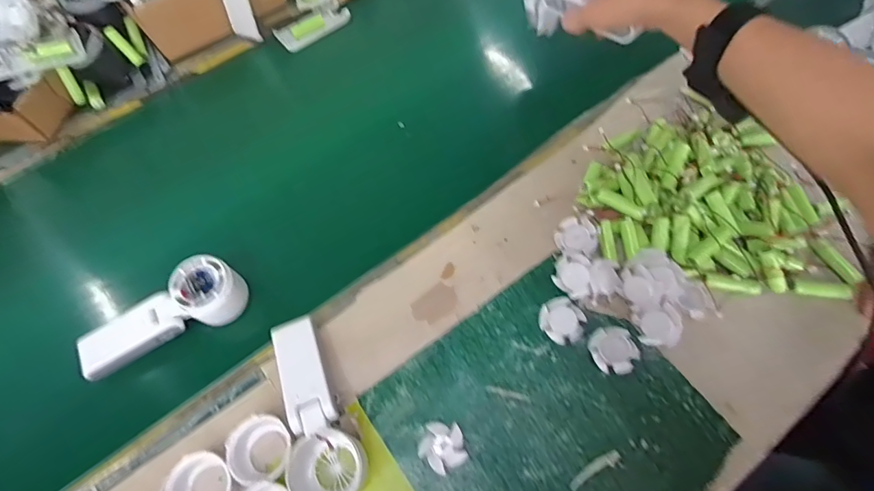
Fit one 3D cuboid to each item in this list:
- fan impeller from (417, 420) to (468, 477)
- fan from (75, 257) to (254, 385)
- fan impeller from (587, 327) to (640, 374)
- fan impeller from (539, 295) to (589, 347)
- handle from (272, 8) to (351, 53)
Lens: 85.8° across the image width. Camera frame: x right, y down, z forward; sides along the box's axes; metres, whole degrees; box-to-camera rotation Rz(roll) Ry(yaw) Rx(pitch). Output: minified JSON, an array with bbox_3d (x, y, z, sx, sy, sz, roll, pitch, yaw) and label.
[{"bbox_3d":[0.004,0.174,0.410,0.038,0.011,0.040,-26,65,-9],"label":"fan impeller"},{"bbox_3d":[-0.272,0.070,0.460,0.162,0.040,0.062,-27,65,-10],"label":"fan"},{"bbox_3d":[0.164,0.097,0.434,0.042,0.008,0.040,-2,63,3],"label":"fan impeller"},{"bbox_3d":[0.119,0.072,0.449,0.038,0.013,0.042,-37,67,-14],"label":"fan impeller"},{"bbox_3d":[-0.173,-0.307,0.660,0.102,0.022,0.037,-37,67,-14],"label":"handle"}]

